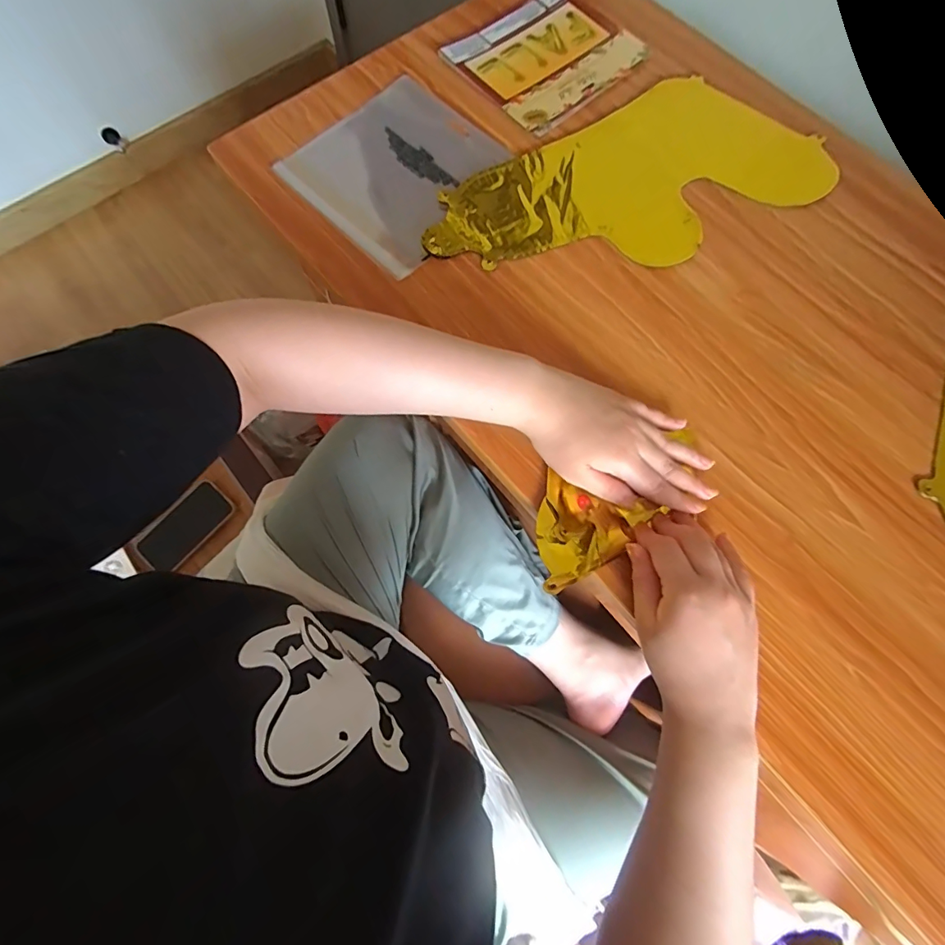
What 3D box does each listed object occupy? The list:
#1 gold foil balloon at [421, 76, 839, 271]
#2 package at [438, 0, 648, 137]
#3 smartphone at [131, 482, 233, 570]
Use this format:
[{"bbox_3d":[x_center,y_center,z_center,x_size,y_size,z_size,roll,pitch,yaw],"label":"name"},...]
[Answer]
[{"bbox_3d":[0.162,-0.299,0.487,0.419,0.013,0.187,-25,75,-7],"label":"gold foil balloon"},{"bbox_3d":[0.085,-0.487,0.540,0.183,0.006,0.158,-41,78,-11],"label":"package"},{"bbox_3d":[-0.430,0.083,0.701,0.140,0.013,0.066,-49,119,-16],"label":"smartphone"}]

